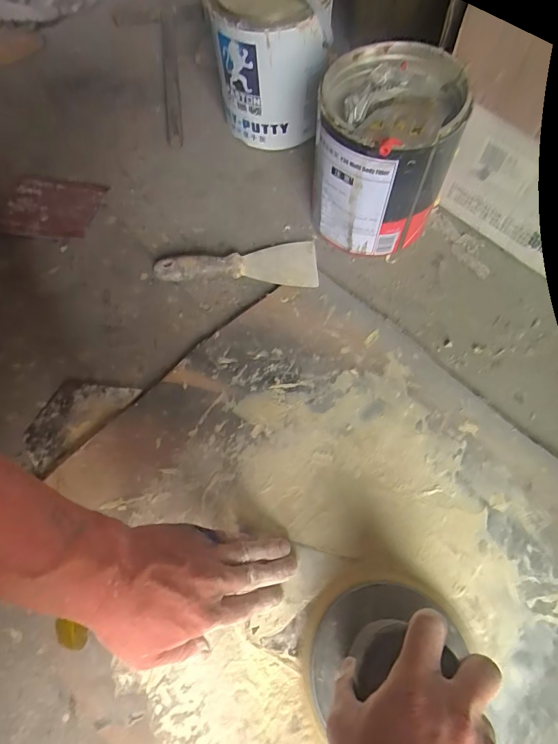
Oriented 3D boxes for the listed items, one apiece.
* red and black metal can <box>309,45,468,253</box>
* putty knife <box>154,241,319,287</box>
[{"bbox_3d":[0.118,-0.246,0.473,0.141,0.166,0.156,8,66,6],"label":"red and black metal can"},{"bbox_3d":[-0.052,-0.139,0.506,0.196,0.019,0.064,1,66,2],"label":"putty knife"}]

